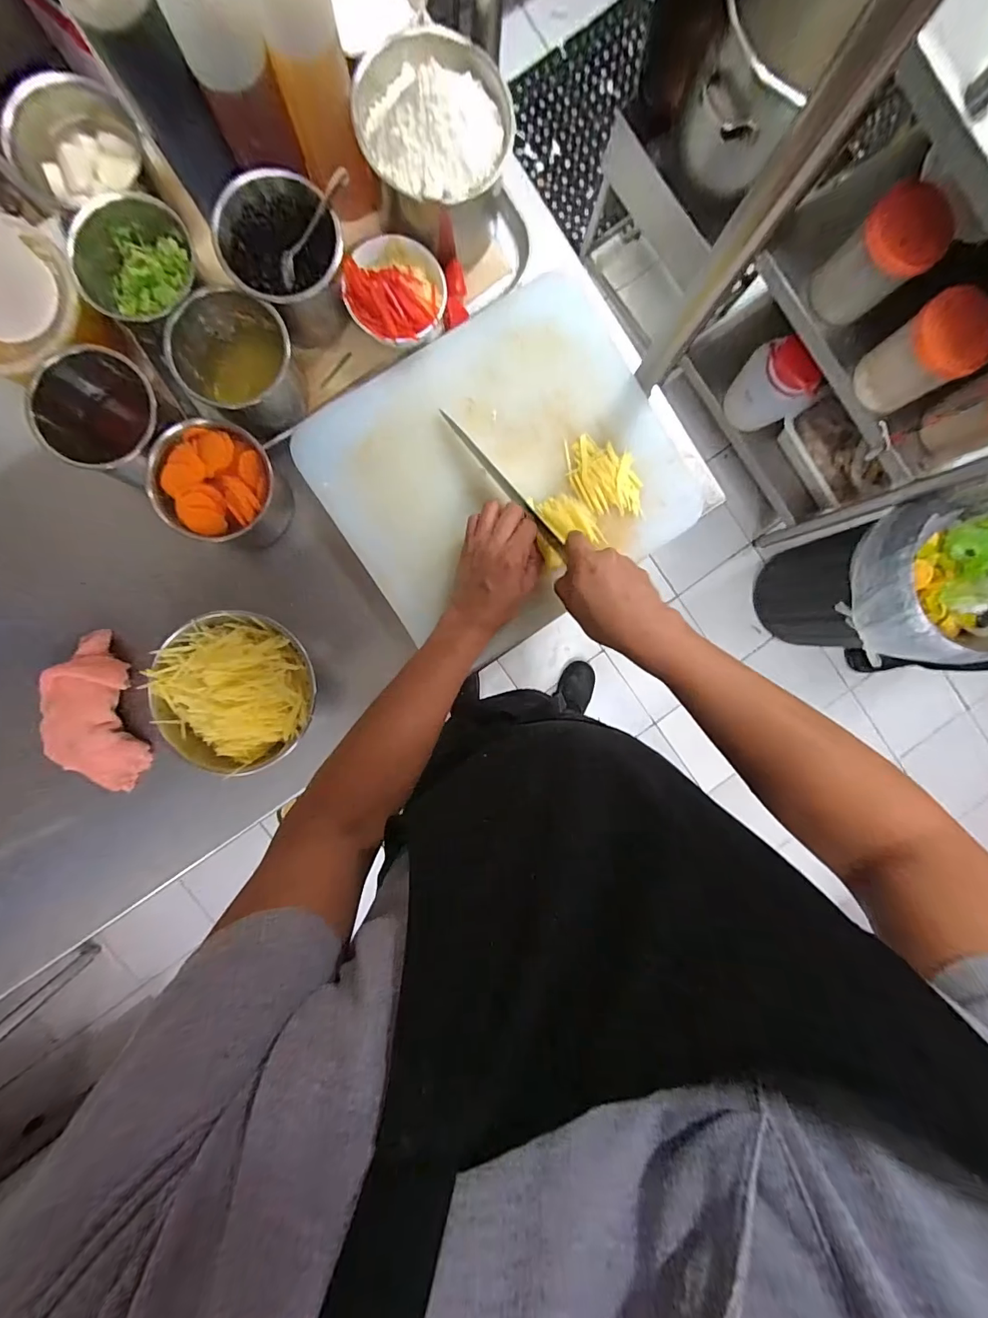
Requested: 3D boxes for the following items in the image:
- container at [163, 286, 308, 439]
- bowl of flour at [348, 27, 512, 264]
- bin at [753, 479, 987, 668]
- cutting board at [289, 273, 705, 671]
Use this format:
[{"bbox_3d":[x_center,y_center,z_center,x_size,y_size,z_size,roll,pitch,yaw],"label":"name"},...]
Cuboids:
[{"bbox_3d":[-0.269,-0.316,0.487,0.110,0.111,0.116,0,92,-3],"label":"container"},{"bbox_3d":[-0.059,-0.527,0.466,0.146,0.107,0.143,0,92,-3],"label":"bowl of flour"},{"bbox_3d":[1.014,-0.185,1.197,0.355,0.558,0.335,-6,92,-3],"label":"bin"},{"bbox_3d":[0.014,-0.219,0.532,0.396,0.026,0.341,-34,94,-1],"label":"cutting board"}]

